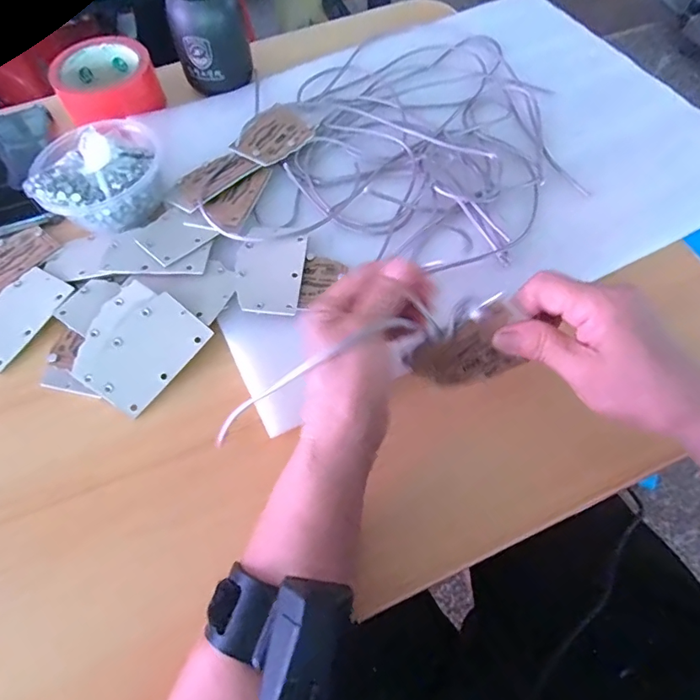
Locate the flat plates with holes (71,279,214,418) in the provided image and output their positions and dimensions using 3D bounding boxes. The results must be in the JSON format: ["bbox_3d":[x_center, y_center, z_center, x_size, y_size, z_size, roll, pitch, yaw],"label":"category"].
[{"bbox_3d":[-0.160,-0.004,0.357,0.076,0.007,0.086,35,79,5],"label":"flat plates with holes"}]

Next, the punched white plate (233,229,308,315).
[{"bbox_3d":[-0.064,-0.067,0.384,0.052,0.004,0.083,5,63,3],"label":"punched white plate"}]

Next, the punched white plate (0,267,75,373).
[{"bbox_3d":[-0.267,-0.027,0.382,0.052,0.004,0.084,25,70,15],"label":"punched white plate"}]

